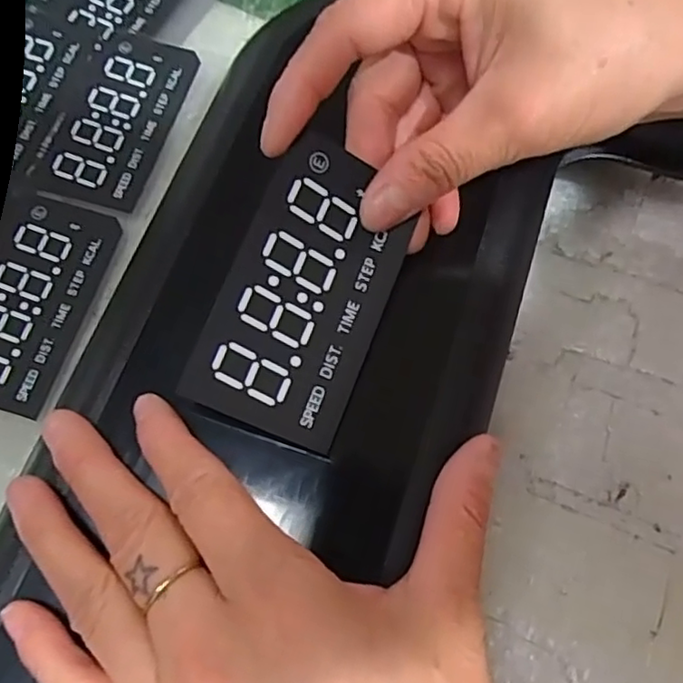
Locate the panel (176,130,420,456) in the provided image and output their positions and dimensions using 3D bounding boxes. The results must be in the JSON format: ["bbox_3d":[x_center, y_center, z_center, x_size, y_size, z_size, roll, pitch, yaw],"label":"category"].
[{"bbox_3d":[-0.010,-0.016,0.202,0.050,0.005,0.089,24,79,-12],"label":"panel"}]

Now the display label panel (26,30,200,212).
[{"bbox_3d":[-0.105,-0.105,0.297,0.051,0.004,0.092,15,71,6],"label":"display label panel"}]

